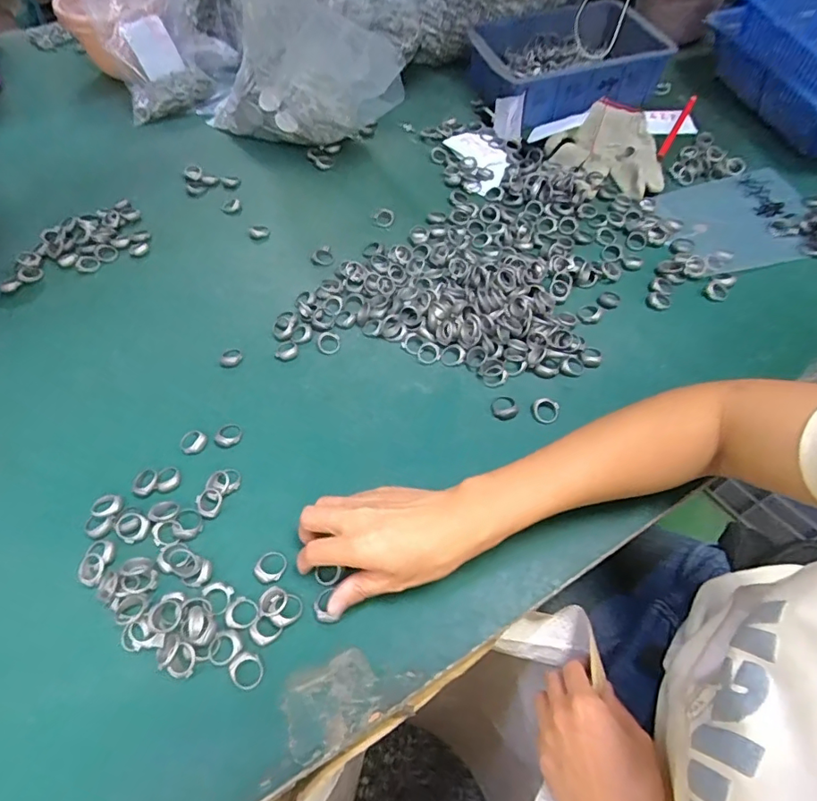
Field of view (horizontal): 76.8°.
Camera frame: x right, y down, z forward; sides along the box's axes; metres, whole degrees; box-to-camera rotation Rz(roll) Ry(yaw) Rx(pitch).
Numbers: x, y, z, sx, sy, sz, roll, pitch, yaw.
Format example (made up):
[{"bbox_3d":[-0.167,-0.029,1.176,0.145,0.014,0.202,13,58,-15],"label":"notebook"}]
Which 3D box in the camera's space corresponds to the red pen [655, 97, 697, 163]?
[{"bbox_3d":[0.351,-0.357,0.677,0.010,0.014,0.152,26,60,18],"label":"red pen"}]

